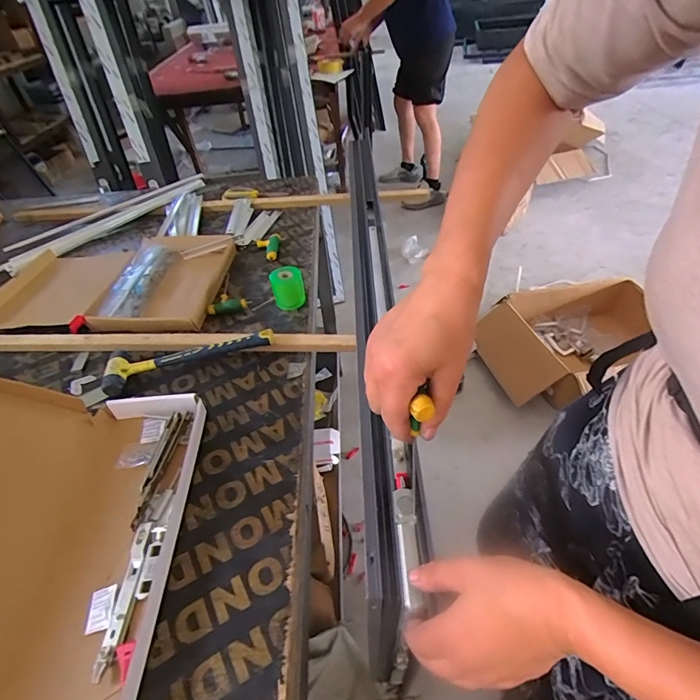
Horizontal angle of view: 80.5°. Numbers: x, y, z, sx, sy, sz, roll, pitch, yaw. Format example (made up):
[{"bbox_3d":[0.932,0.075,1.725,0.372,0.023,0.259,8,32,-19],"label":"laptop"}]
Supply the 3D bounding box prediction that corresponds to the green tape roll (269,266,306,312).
[{"bbox_3d":[-0.110,-0.111,0.736,0.055,0.061,0.049,-14,45,-8],"label":"green tape roll"}]

